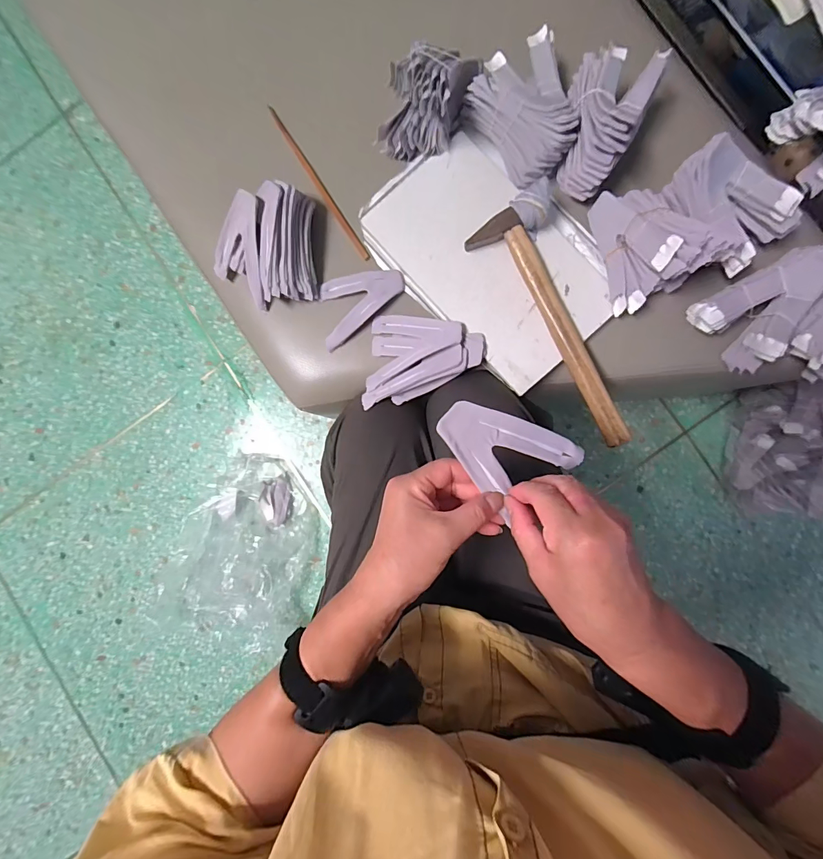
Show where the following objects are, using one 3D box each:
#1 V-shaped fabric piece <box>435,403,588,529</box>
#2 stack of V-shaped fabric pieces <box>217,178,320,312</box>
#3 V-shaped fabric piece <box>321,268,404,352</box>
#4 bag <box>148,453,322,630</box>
[{"bbox_3d":[0.077,0.028,0.315,0.123,0.010,0.076,13,87,-17],"label":"V-shaped fabric piece"},{"bbox_3d":[-0.181,-0.219,0.489,0.124,0.059,0.121,-1,88,3],"label":"stack of V-shaped fabric pieces"},{"bbox_3d":[-0.073,-0.165,0.506,0.125,0.008,0.070,-41,87,1],"label":"V-shaped fabric piece"},{"bbox_3d":[-0.373,0.238,0.853,0.337,0.102,0.353,2,88,3],"label":"bag"}]

